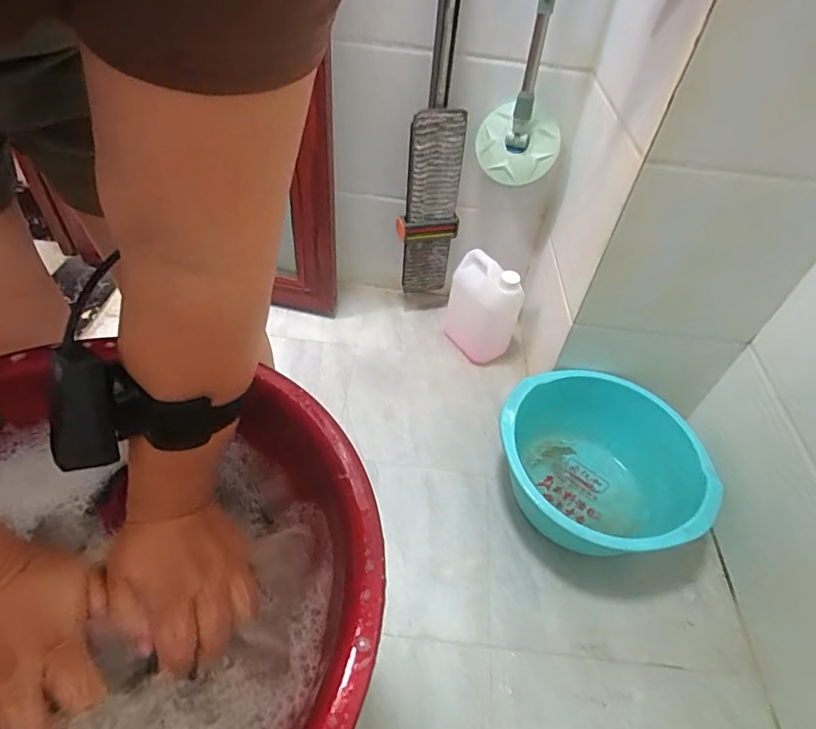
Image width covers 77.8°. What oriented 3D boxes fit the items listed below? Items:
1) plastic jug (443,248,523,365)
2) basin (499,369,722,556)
[{"bbox_3d":[0.162,-0.122,1.123,0.182,0.212,0.092,34,52,23],"label":"plastic jug"},{"bbox_3d":[0.331,0.187,0.927,0.333,0.162,0.372,-24,55,-24],"label":"basin"}]

